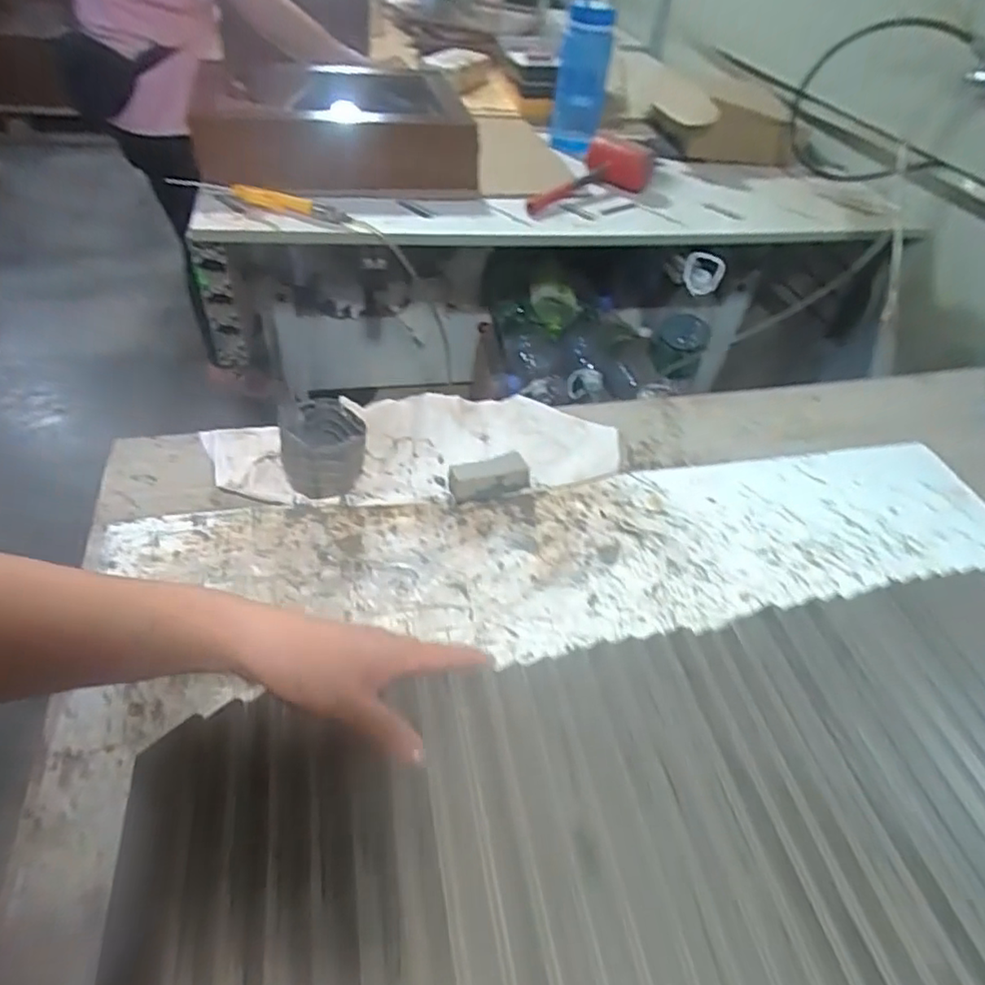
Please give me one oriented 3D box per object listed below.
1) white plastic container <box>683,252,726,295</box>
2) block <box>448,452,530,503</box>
[{"bbox_3d":[0.386,-0.399,1.130,0.072,0.066,0.059,20,47,13],"label":"white plastic container"},{"bbox_3d":[-0.004,-0.013,0.550,0.069,0.033,0.026,-9,47,-15],"label":"block"}]

